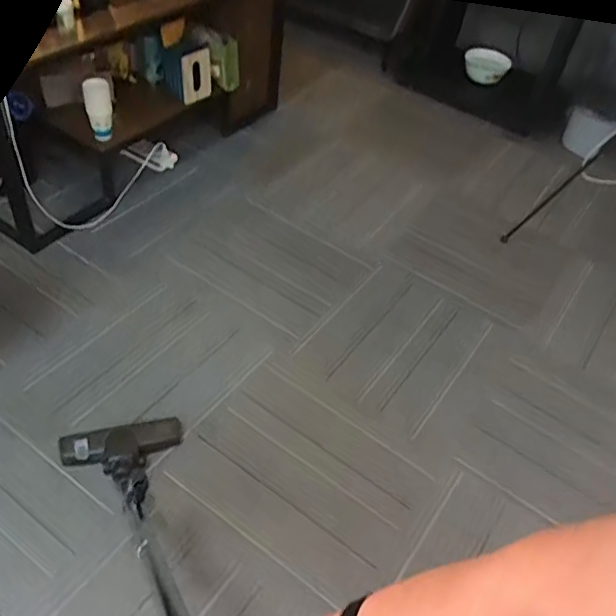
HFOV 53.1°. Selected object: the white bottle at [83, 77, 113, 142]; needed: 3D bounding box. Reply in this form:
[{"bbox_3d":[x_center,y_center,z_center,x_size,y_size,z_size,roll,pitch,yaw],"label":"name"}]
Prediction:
[{"bbox_3d":[-0.585,-0.554,1.730,0.068,0.170,0.072,-12,50,-17],"label":"white bottle"}]

